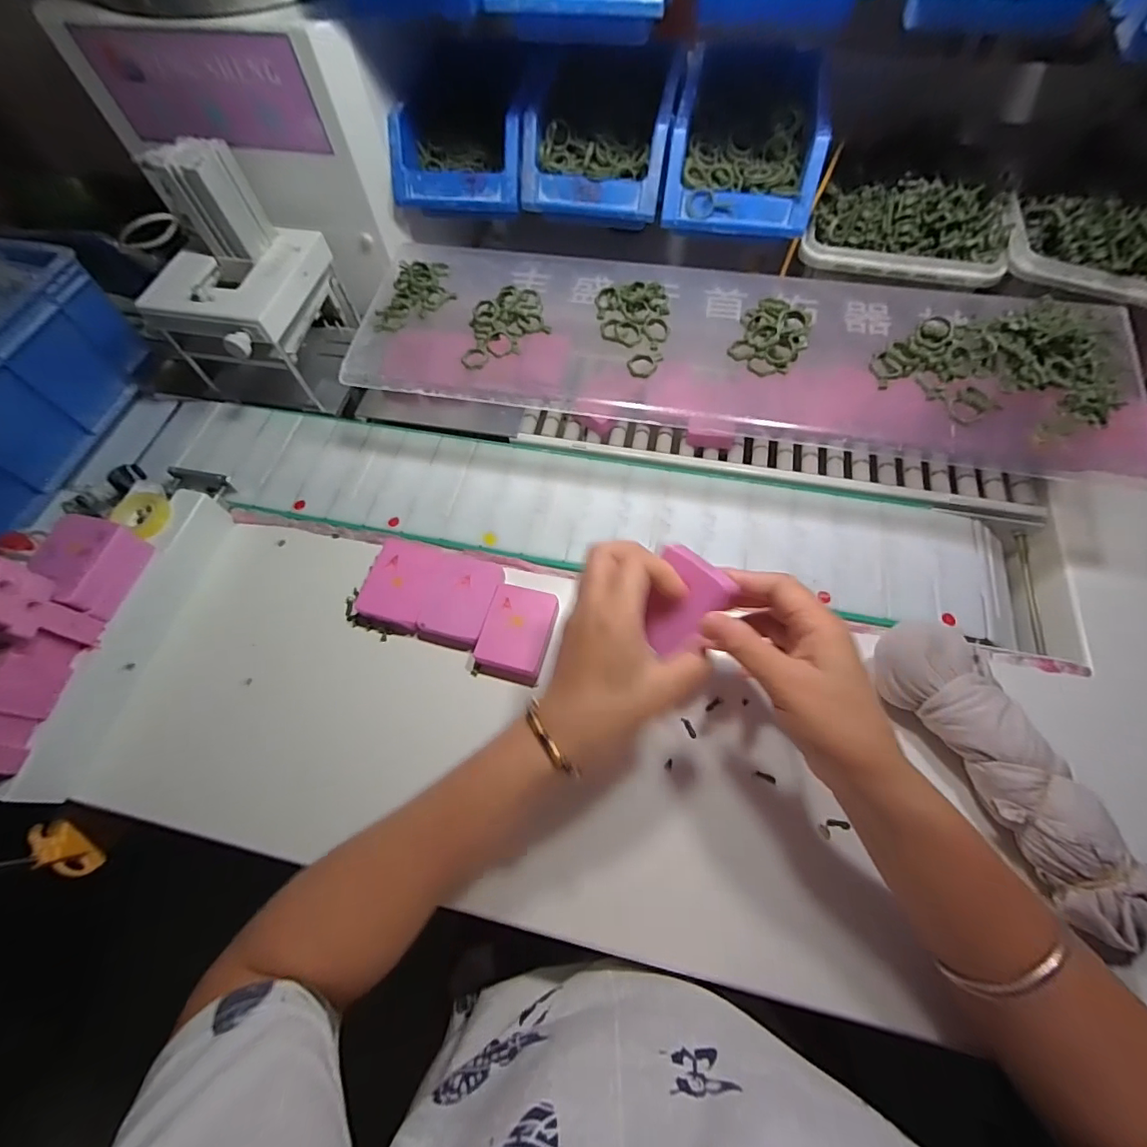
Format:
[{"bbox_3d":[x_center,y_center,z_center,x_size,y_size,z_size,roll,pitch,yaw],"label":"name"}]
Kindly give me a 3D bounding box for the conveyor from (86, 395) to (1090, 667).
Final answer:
[{"bbox_3d":[-0.032,-0.078,0.486,0.937,0.038,0.174,10,65,7],"label":"conveyor"}]

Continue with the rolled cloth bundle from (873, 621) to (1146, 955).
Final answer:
[{"bbox_3d":[0.288,0.129,0.335,0.055,0.048,0.214,-26,66,-10],"label":"rolled cloth bundle"}]

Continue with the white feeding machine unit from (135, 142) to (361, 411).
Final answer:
[{"bbox_3d":[-0.315,-0.274,0.482,0.124,0.182,0.147,15,66,10],"label":"white feeding machine unit"}]

